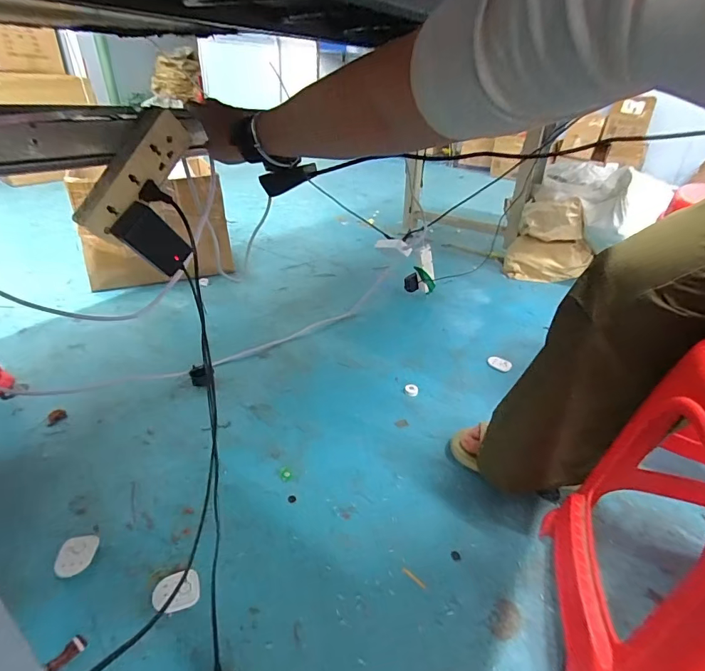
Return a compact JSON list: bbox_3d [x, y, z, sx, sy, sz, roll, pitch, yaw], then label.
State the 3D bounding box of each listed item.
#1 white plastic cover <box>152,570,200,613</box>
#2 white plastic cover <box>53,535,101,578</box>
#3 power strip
[{"bbox_3d":[-0.244,0.352,0.562,0.062,0.012,0.052,-7,33,-16],"label":"white plastic cover"},{"bbox_3d":[-0.401,0.318,0.589,0.050,0.010,0.063,-4,32,-12],"label":"white plastic cover"},{"bbox_3d":[-0.267,-0.200,0.499,0.046,0.055,0.176,21,73,26],"label":"power strip"}]

